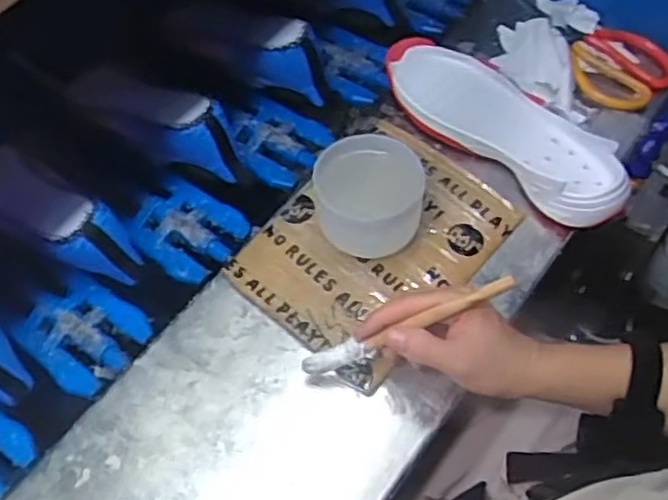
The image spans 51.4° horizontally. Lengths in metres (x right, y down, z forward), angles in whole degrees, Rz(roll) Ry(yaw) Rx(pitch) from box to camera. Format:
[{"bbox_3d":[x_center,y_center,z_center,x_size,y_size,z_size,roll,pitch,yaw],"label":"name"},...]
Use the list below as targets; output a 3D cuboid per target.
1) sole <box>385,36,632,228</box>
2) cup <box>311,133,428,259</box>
[{"bbox_3d":[0.169,-0.126,0.678,0.112,0.038,0.273,-36,67,-21],"label":"sole"},{"bbox_3d":[0.030,-0.048,0.611,0.093,0.054,0.093,1,59,-1],"label":"cup"}]

